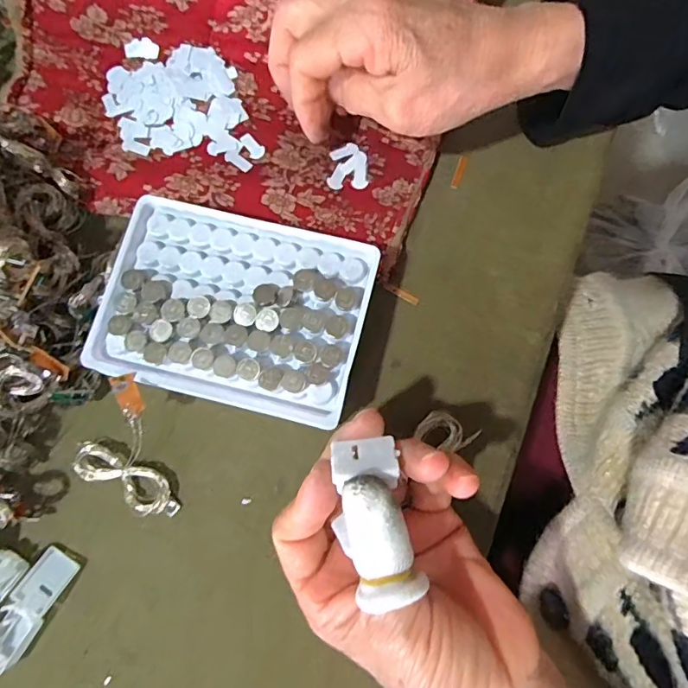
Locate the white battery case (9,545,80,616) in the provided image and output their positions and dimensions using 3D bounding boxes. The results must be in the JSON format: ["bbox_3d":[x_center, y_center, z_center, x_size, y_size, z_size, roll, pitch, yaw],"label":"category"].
[{"bbox_3d":[-0.149,0.118,0.247,0.020,0.006,0.027,31,78,7],"label":"white battery case"}]

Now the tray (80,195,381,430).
[{"bbox_3d":[-0.056,-0.019,0.250,0.131,0.012,0.094,14,77,3],"label":"tray"}]

